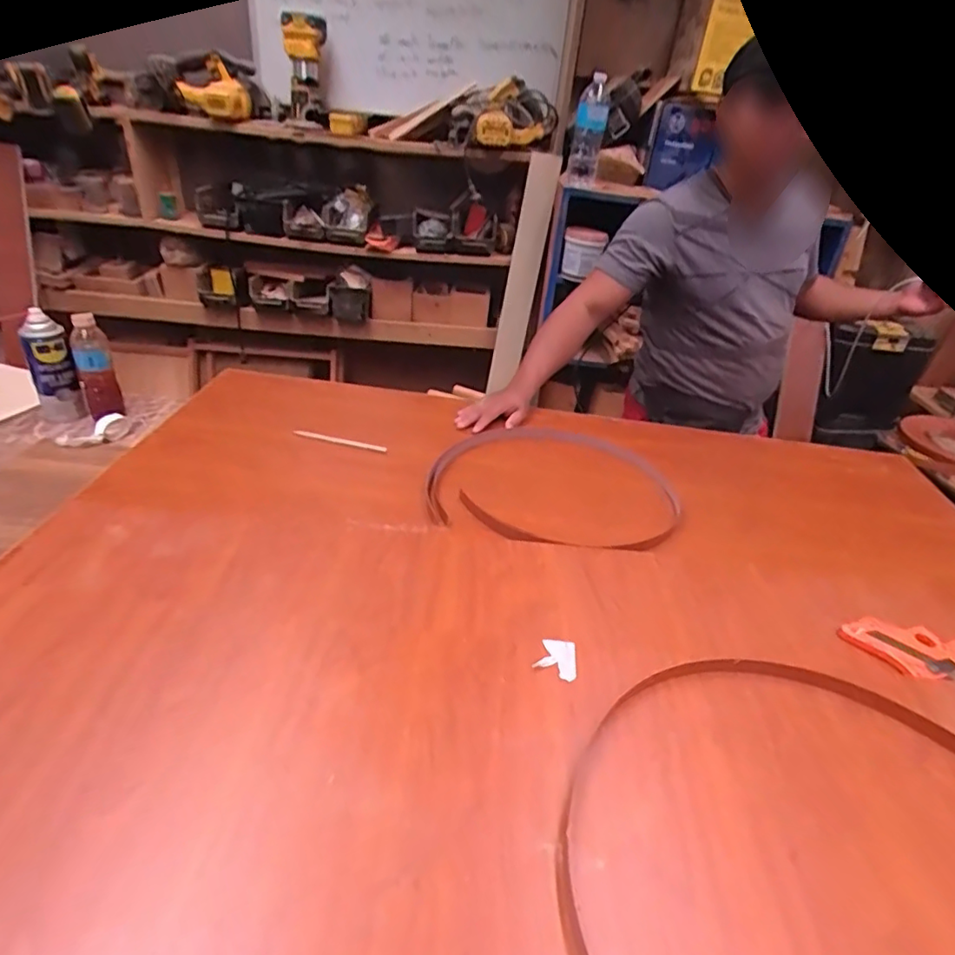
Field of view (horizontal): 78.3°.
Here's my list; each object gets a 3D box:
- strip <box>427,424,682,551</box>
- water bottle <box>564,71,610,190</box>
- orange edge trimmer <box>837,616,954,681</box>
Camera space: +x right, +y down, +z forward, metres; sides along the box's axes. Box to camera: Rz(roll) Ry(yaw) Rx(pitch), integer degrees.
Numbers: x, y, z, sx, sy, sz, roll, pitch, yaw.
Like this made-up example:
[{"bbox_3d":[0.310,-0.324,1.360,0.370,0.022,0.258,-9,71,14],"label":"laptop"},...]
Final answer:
[{"bbox_3d":[0.129,0.005,0.947,0.382,0.029,0.348,11,33,12],"label":"strip"},{"bbox_3d":[0.288,-0.887,1.510,0.075,0.248,0.078,6,33,4],"label":"water bottle"},{"bbox_3d":[0.526,0.206,0.683,0.182,0.011,0.089,9,32,3],"label":"orange edge trimmer"}]

